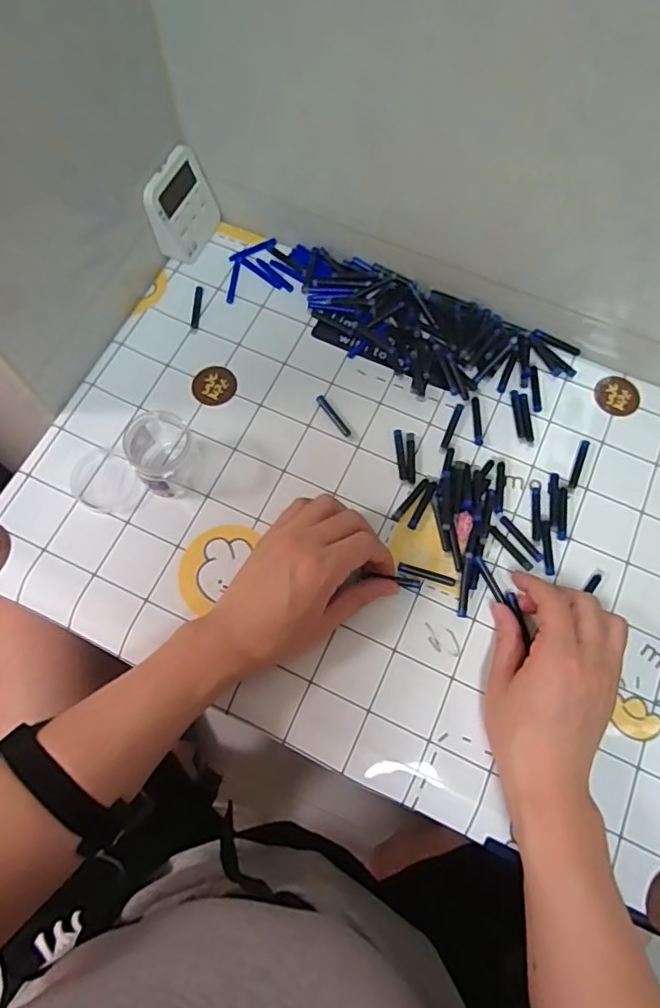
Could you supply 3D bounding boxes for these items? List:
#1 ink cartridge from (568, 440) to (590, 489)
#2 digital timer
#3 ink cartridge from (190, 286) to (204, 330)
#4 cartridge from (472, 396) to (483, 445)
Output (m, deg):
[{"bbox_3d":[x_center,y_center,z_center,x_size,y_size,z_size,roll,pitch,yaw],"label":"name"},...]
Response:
[{"bbox_3d":[0.215,-0.035,0.502,0.008,0.004,0.048,23,71,7],"label":"ink cartridge"},{"bbox_3d":[-0.136,-0.280,0.550,0.033,0.075,0.071,23,71,7],"label":"digital timer"},{"bbox_3d":[-0.126,-0.188,0.554,0.008,0.004,0.047,4,70,0],"label":"ink cartridge"},{"bbox_3d":[0.132,-0.074,0.518,0.007,0.004,0.047,3,70,-1],"label":"cartridge"}]

